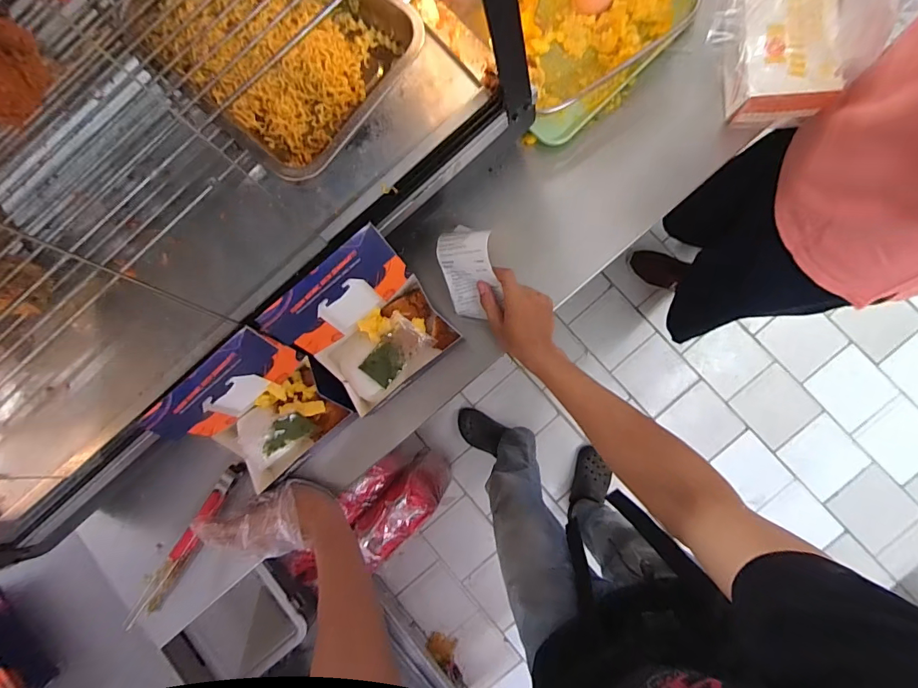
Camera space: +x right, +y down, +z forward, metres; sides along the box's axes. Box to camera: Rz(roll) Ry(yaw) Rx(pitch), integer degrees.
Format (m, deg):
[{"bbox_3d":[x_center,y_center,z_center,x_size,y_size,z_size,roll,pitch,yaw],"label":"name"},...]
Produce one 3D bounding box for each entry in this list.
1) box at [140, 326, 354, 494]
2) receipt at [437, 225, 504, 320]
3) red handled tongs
[{"bbox_3d":[-0.264,0.093,0.582,0.177,0.134,0.143,-39,84,2],"label":"box"},{"bbox_3d":[0.017,-0.092,0.606,0.079,0.025,0.119,0,120,34],"label":"receipt"},{"bbox_3d":[-0.419,0.312,0.670,0.023,0.044,0.299,34,92,7],"label":"red handled tongs"}]

